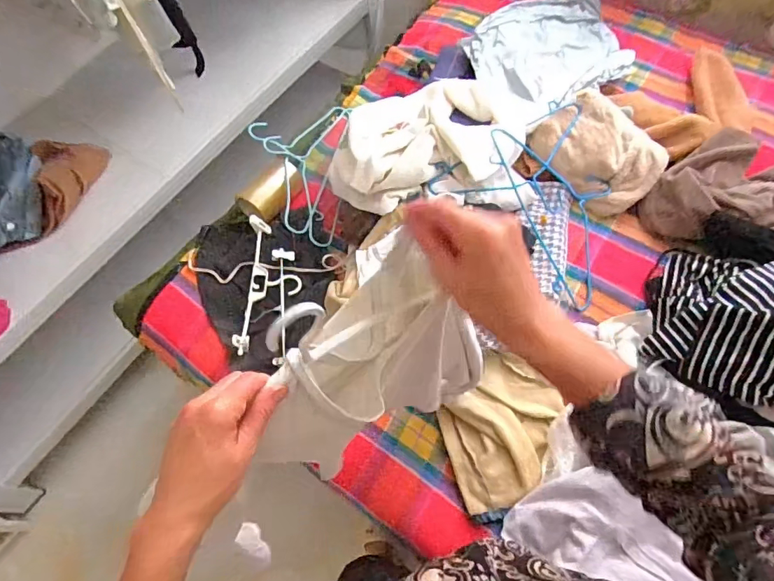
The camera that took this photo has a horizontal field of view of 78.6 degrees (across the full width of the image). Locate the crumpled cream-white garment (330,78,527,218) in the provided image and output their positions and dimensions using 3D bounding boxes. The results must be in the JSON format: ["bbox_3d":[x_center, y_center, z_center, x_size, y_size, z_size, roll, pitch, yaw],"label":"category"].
[{"bbox_3d":[0.097,-0.376,1.100,0.479,0.131,0.366,-10,63,-1],"label":"crumpled cream-white garment"}]

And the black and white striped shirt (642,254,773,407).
[{"bbox_3d":[0.752,0.090,0.835,0.486,0.122,0.287,21,67,13],"label":"black and white striped shirt"}]

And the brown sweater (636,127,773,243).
[{"bbox_3d":[0.818,-0.209,1.049,0.457,0.116,0.271,4,64,6],"label":"brown sweater"}]

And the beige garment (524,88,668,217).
[{"bbox_3d":[0.494,-0.322,1.109,0.211,0.107,0.279,-42,68,-16],"label":"beige garment"}]

